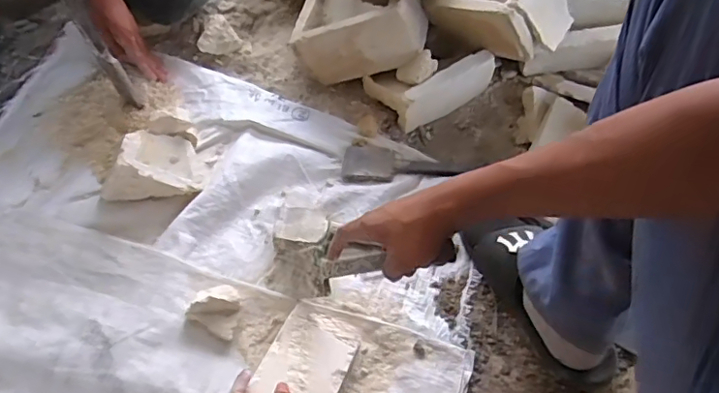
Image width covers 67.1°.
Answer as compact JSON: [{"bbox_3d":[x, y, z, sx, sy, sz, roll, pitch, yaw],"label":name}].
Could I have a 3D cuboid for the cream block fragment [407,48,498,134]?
[{"bbox_3d":[0.143,-0.170,0.888,0.164,0.102,0.028,-28,67,-12],"label":"cream block fragment"}]

